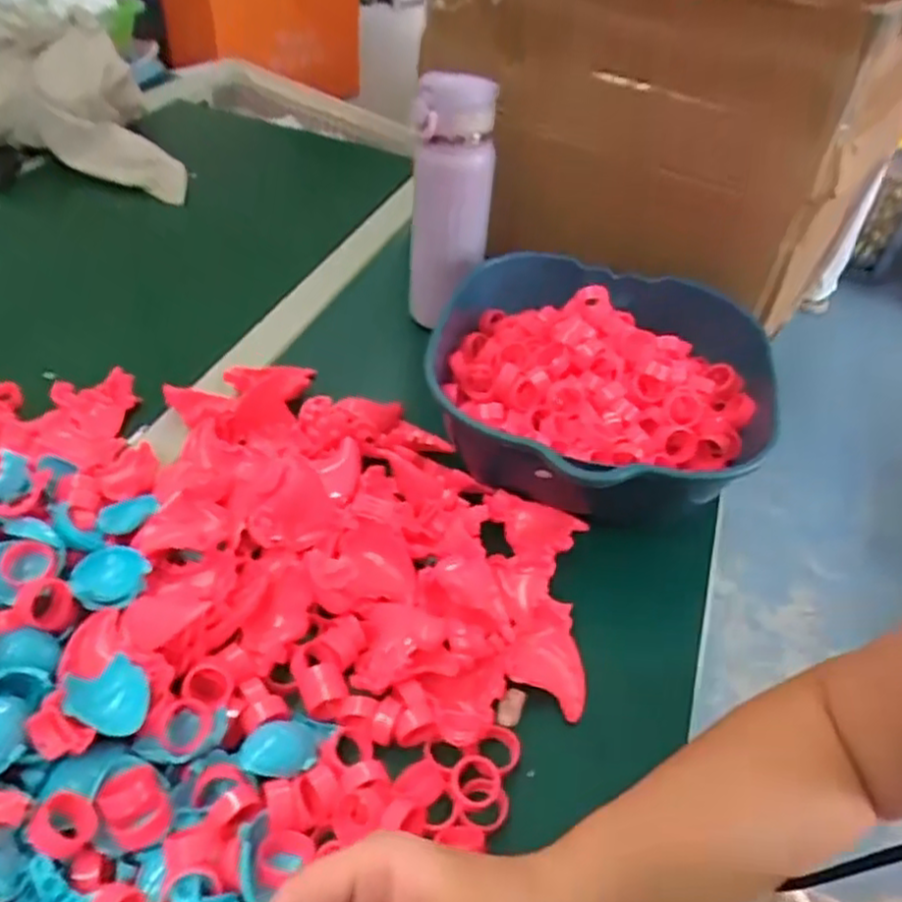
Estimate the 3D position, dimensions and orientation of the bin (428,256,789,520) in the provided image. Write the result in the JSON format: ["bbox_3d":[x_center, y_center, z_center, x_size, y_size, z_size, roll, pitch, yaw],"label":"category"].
[{"bbox_3d":[0.112,-0.048,0.564,0.247,0.089,0.254,11,44,4],"label":"bin"}]

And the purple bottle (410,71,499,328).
[{"bbox_3d":[0.001,-0.217,0.630,0.068,0.203,0.073,4,44,-3],"label":"purple bottle"}]

